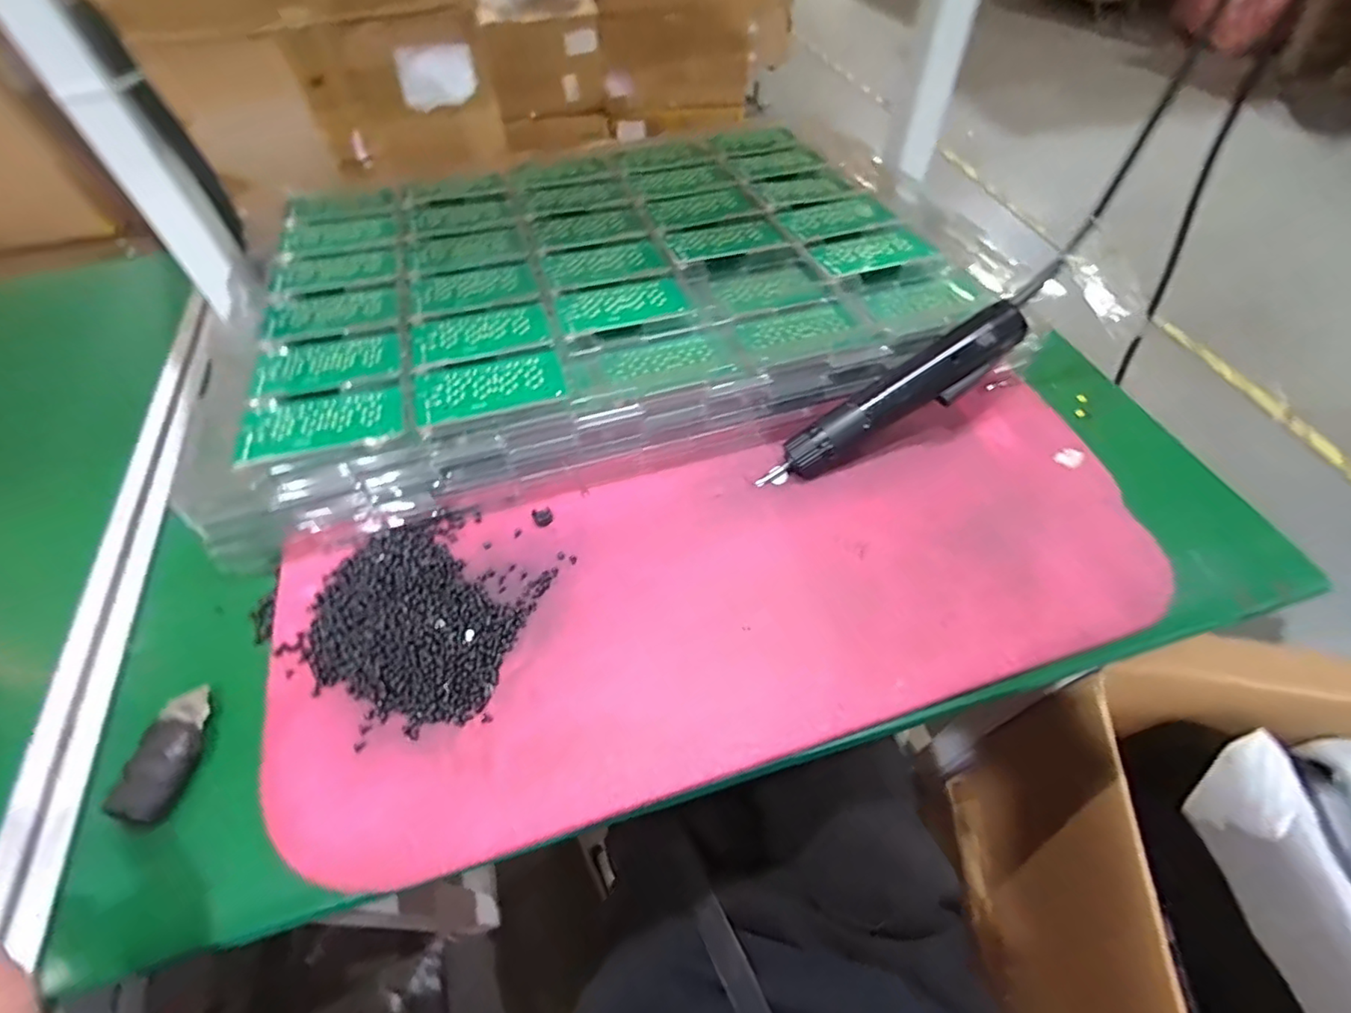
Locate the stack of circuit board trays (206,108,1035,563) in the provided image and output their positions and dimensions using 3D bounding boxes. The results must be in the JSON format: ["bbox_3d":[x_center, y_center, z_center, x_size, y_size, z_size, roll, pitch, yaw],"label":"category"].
[{"bbox_3d":[-0.056,-0.218,0.553,0.634,0.075,0.409,-16,57,-9],"label":"stack of circuit board trays"}]

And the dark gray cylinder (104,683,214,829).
[{"bbox_3d":[-0.304,0.148,0.352,0.031,0.020,0.073,0,56,1],"label":"dark gray cylinder"}]

